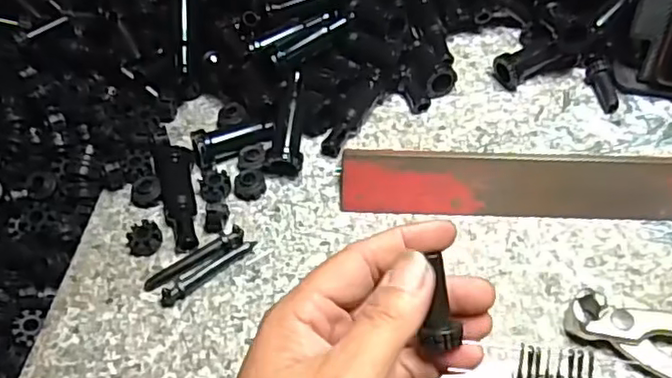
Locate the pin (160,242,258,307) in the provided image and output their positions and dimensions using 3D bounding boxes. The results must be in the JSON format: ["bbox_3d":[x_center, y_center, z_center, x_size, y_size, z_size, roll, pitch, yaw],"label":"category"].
[{"bbox_3d":[-0.072,0.047,0.363,0.061,0.010,0.008,-33,59,-22],"label":"pin"}]

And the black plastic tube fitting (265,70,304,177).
[{"bbox_3d":[-0.030,-0.043,0.408,0.022,0.017,0.068,5,73,5],"label":"black plastic tube fitting"}]

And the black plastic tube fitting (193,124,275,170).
[{"bbox_3d":[-0.064,-0.029,0.406,0.051,0.017,0.019,-14,53,-9],"label":"black plastic tube fitting"}]

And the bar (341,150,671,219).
[{"bbox_3d":[0.134,-0.004,0.385,0.257,0.027,0.032,1,53,2],"label":"bar"}]

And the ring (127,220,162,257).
[{"bbox_3d":[-0.112,0.030,0.375,0.021,0.014,0.017,-24,56,-16],"label":"ring"}]

